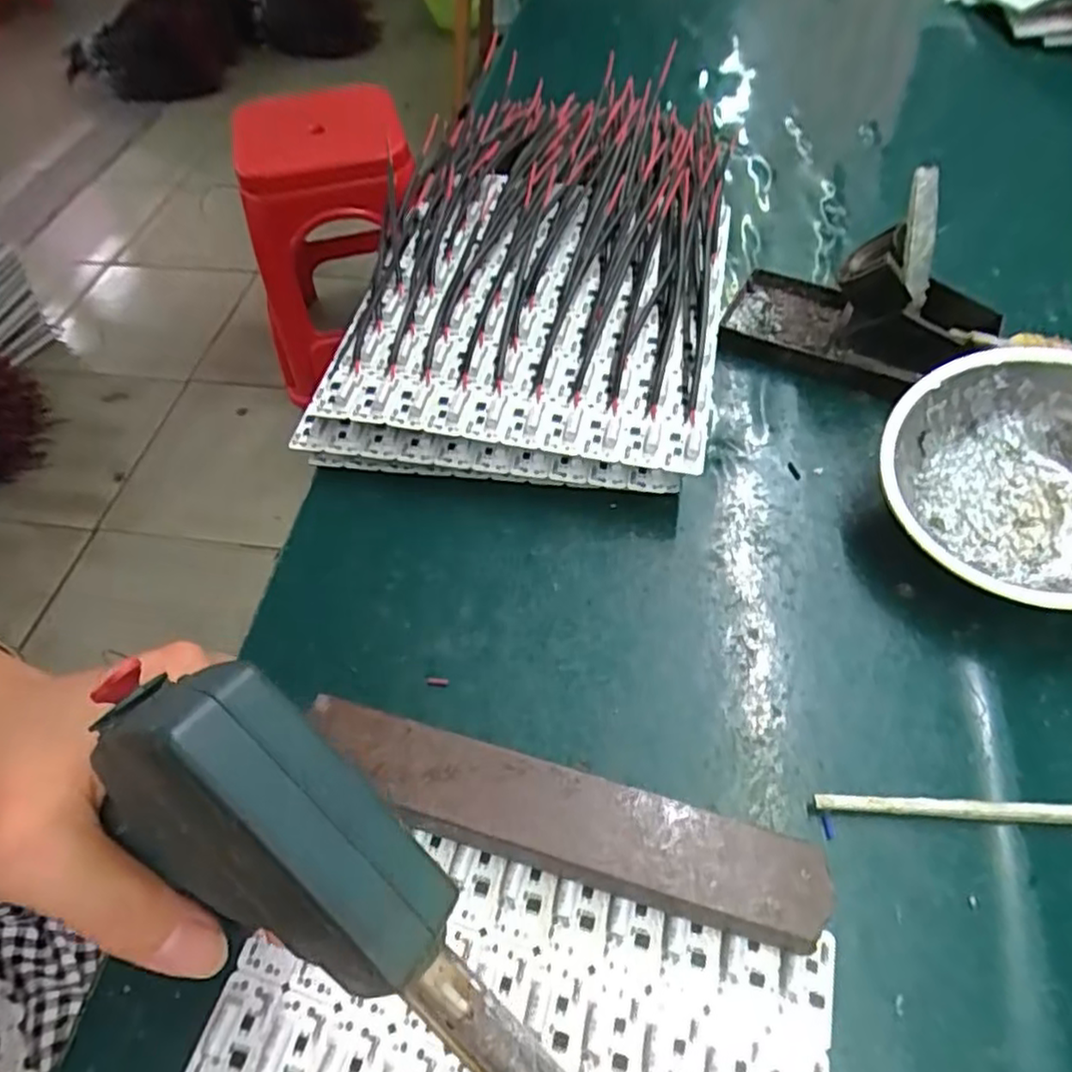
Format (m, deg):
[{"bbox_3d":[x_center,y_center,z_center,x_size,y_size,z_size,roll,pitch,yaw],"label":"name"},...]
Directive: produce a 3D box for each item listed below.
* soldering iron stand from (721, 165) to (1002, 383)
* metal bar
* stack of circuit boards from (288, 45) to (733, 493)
[{"bbox_3d":[0.184,-0.141,0.390,0.141,0.086,0.085,33,62,24],"label":"soldering iron stand"},{"bbox_3d":[0.006,0.105,0.257,0.192,0.023,0.035,12,56,12],"label":"metal bar"},{"bbox_3d":[0.006,-0.191,0.455,0.224,0.062,0.370,5,55,7],"label":"stack of circuit boards"}]

